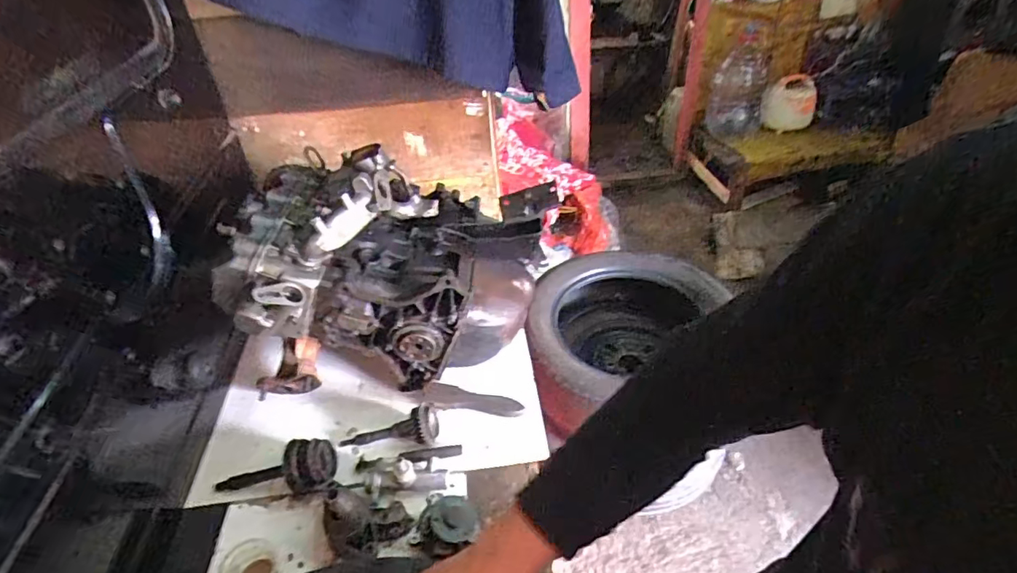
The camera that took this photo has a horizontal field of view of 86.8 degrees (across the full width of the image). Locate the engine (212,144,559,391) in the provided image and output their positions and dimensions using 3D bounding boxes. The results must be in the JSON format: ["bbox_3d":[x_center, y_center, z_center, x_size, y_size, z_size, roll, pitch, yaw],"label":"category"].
[{"bbox_3d":[-0.188,-0.043,0.943,0.507,0.294,0.307,-10,39,-4],"label":"engine"}]

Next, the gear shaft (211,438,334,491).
[{"bbox_3d":[-0.365,0.290,0.848,0.203,0.061,0.059,-16,37,14],"label":"gear shaft"}]

